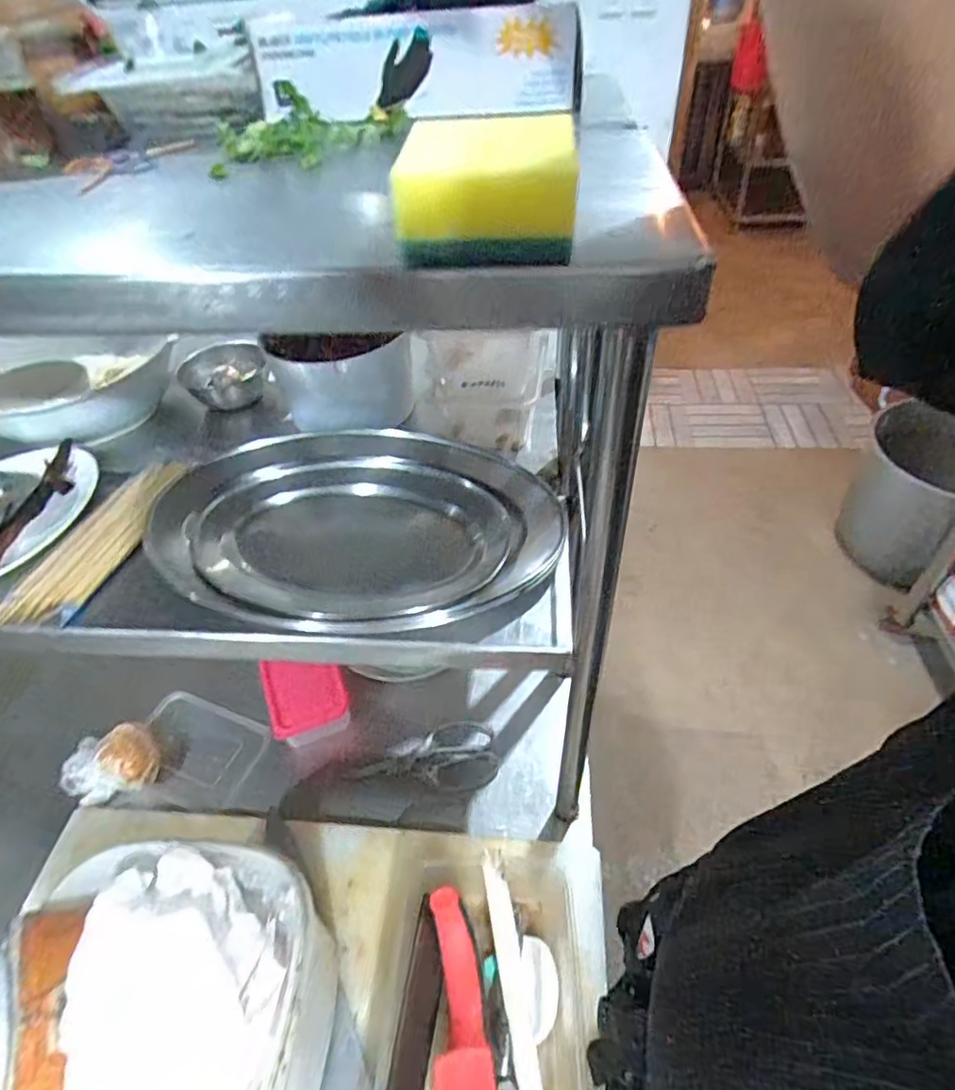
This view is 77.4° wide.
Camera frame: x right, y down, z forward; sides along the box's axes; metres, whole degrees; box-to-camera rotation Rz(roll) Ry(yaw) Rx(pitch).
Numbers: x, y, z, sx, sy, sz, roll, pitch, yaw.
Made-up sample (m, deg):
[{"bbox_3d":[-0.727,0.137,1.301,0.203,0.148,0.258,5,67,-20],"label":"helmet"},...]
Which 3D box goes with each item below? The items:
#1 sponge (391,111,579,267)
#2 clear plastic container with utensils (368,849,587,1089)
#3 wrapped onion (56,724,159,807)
[{"bbox_3d":[0.003,-0.154,0.254,0.077,0.037,0.103,-1,45,4],"label":"sponge"},{"bbox_3d":[0.001,0.402,0.511,0.178,0.084,0.272,2,45,7],"label":"clear plastic container with utensils"},{"bbox_3d":[-0.442,0.262,0.712,0.119,0.055,0.071,-15,46,-10],"label":"wrapped onion"}]

